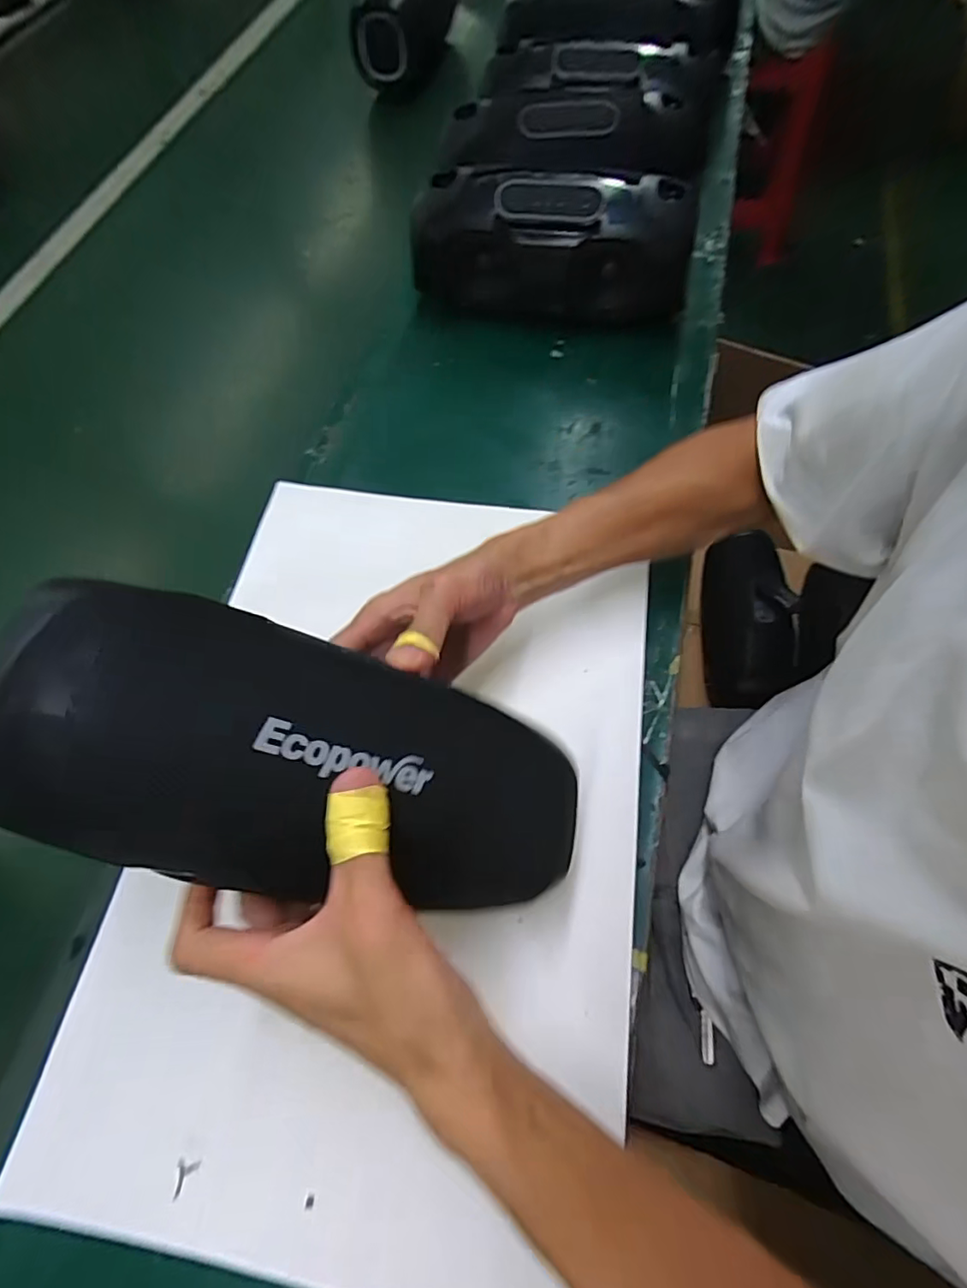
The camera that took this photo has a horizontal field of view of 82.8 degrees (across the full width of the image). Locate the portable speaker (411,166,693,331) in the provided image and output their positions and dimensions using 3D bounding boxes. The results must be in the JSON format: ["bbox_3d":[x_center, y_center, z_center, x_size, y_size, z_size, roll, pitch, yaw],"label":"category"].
[{"bbox_3d":[0.072,-0.409,0.589,0.286,0.133,0.095,4,65,6],"label":"portable speaker"}]

